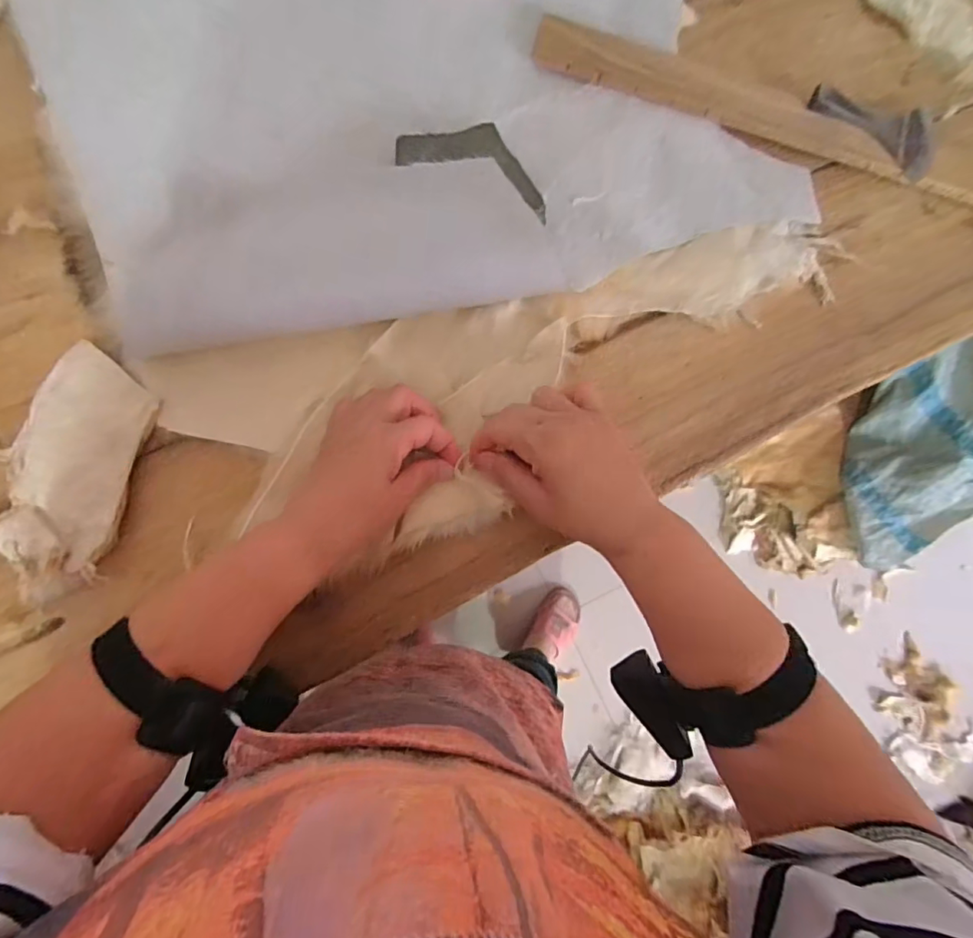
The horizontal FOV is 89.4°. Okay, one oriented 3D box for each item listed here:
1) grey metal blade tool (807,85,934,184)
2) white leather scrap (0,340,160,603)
[{"bbox_3d":[0.373,-0.334,0.468,0.129,0.018,0.073,35,81,-1],"label":"grey metal blade tool"},{"bbox_3d":[-0.301,-0.001,0.356,0.082,0.027,0.176,10,83,-5],"label":"white leather scrap"}]

